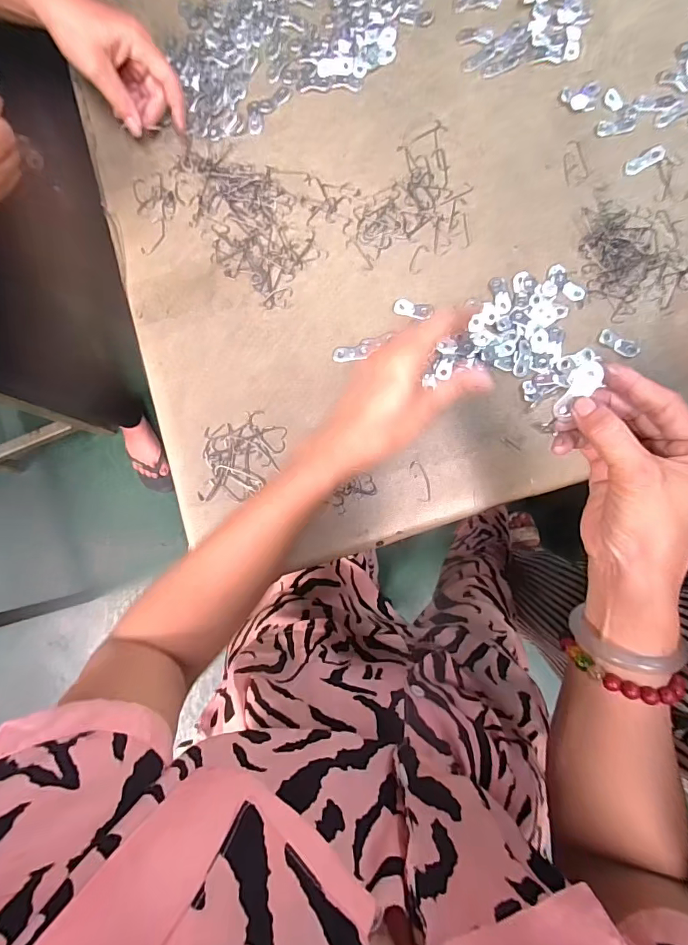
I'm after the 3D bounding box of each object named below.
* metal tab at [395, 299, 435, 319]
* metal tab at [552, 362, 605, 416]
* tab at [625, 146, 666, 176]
[{"bbox_3d":[0.069,-0.162,0.451,0.038,0.006,0.016,10,85,5],"label":"metal tab"},{"bbox_3d":[0.139,-0.049,0.270,0.014,0.006,0.035,35,113,7],"label":"metal tab"},{"bbox_3d":[0.299,-0.310,0.451,0.041,0.004,0.016,-29,82,1],"label":"tab"}]

